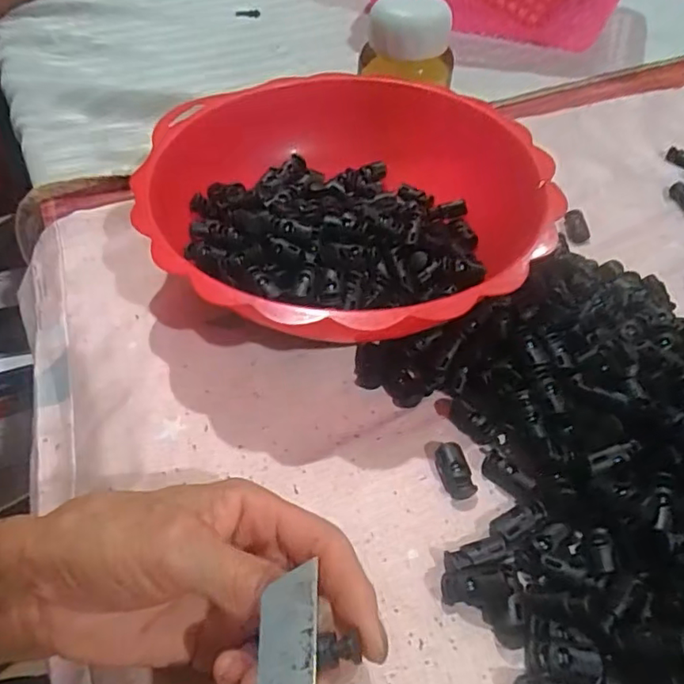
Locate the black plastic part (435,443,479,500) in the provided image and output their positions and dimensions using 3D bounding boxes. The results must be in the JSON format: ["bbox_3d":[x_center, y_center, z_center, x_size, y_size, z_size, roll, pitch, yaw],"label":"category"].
[{"bbox_3d":[0.057,0.064,0.283,0.014,0.011,0.027,-15,51,-14],"label":"black plastic part"}]

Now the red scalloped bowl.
[{"bbox_3d":[-0.001,-0.080,0.365,0.231,0.071,0.223,1,49,-1],"label":"red scalloped bowl"}]

